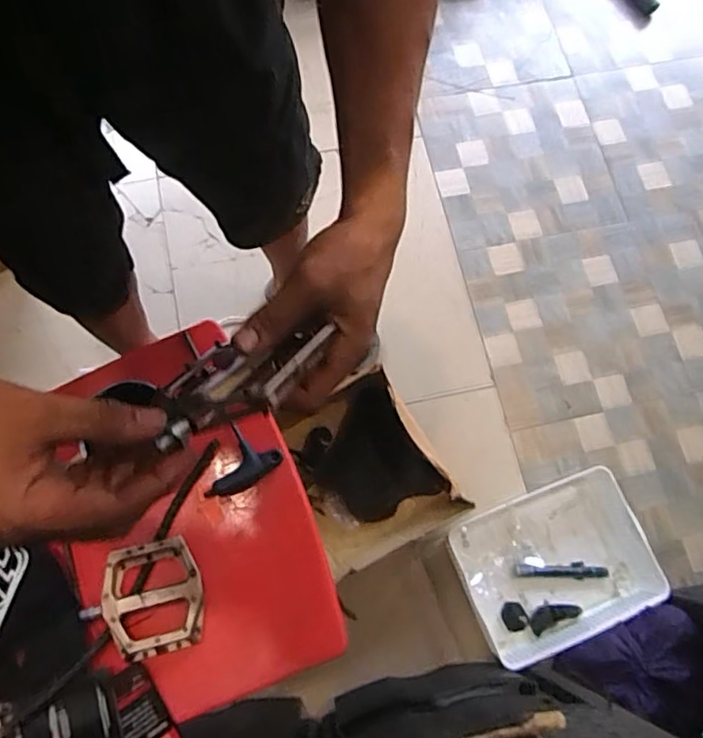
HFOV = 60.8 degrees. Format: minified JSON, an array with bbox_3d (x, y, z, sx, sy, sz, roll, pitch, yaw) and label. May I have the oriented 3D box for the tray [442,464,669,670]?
[{"bbox_3d":[0.370,0.350,1.087,0.343,0.072,0.259,-21,76,-8],"label":"tray"}]

